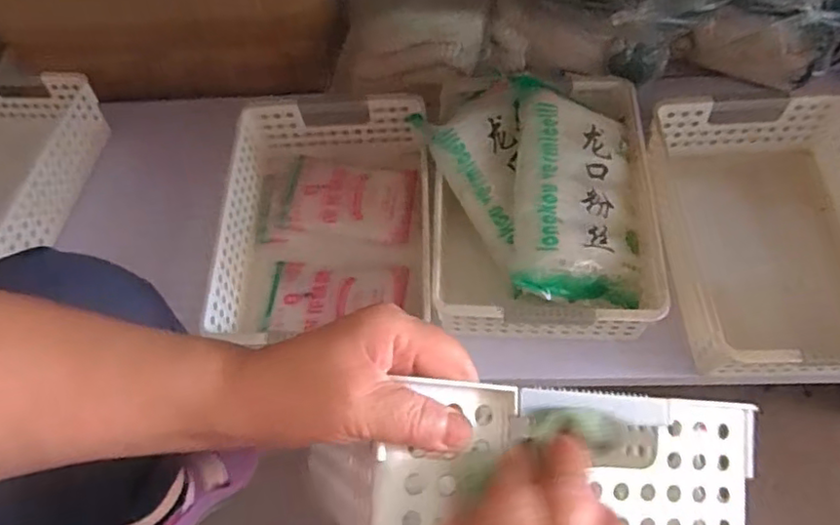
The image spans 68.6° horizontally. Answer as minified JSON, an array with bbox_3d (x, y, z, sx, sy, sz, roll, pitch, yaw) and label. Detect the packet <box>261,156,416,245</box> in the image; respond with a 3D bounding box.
[{"bbox_3d":[-0.095,-0.071,0.685,0.173,0.032,0.095,1,59,5],"label":"packet"}]

